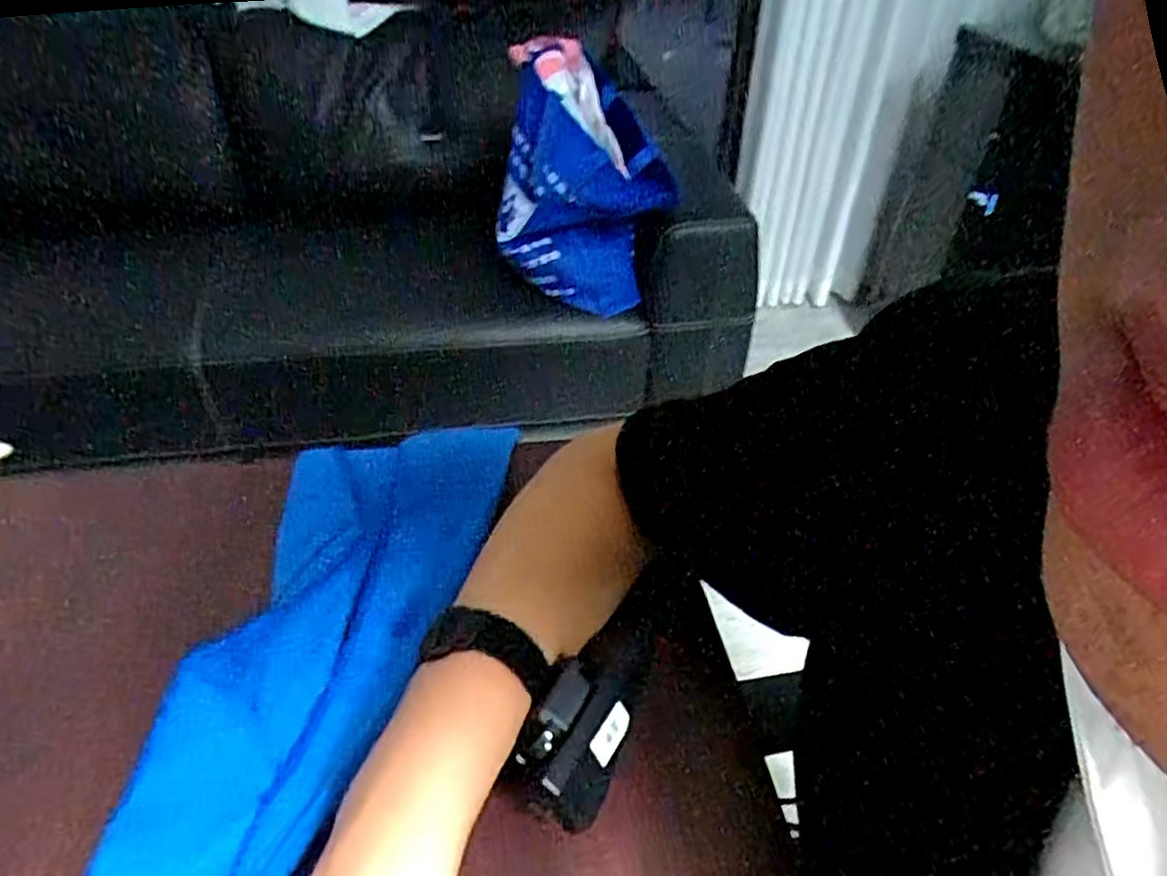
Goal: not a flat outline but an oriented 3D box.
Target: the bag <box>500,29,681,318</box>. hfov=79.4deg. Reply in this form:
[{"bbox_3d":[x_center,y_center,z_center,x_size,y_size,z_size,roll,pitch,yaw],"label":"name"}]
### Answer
[{"bbox_3d":[0.014,-0.470,1.307,0.302,0.402,0.306,3,41,2],"label":"bag"}]

